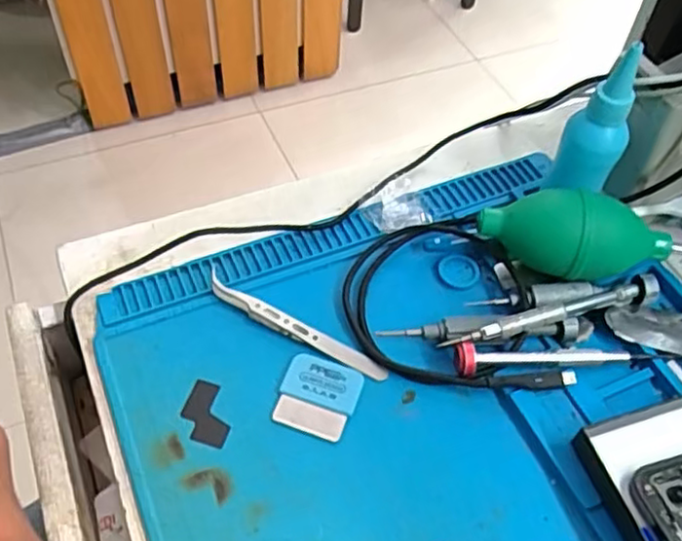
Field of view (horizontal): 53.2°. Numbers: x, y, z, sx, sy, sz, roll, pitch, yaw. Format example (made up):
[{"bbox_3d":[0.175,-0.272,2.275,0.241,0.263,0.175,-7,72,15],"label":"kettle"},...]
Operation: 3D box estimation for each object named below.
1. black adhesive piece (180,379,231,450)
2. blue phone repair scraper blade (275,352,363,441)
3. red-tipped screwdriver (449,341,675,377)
[{"bbox_3d":[-0.067,0.072,0.345,0.027,0.004,0.031,18,55,7],"label":"black adhesive piece"},{"bbox_3d":[-0.012,0.065,0.350,0.039,0.004,0.040,17,54,10],"label":"blue phone repair scraper blade"},{"bbox_3d":[0.117,0.044,0.360,0.118,0.018,0.014,-5,53,-7],"label":"red-tipped screwdriver"}]

